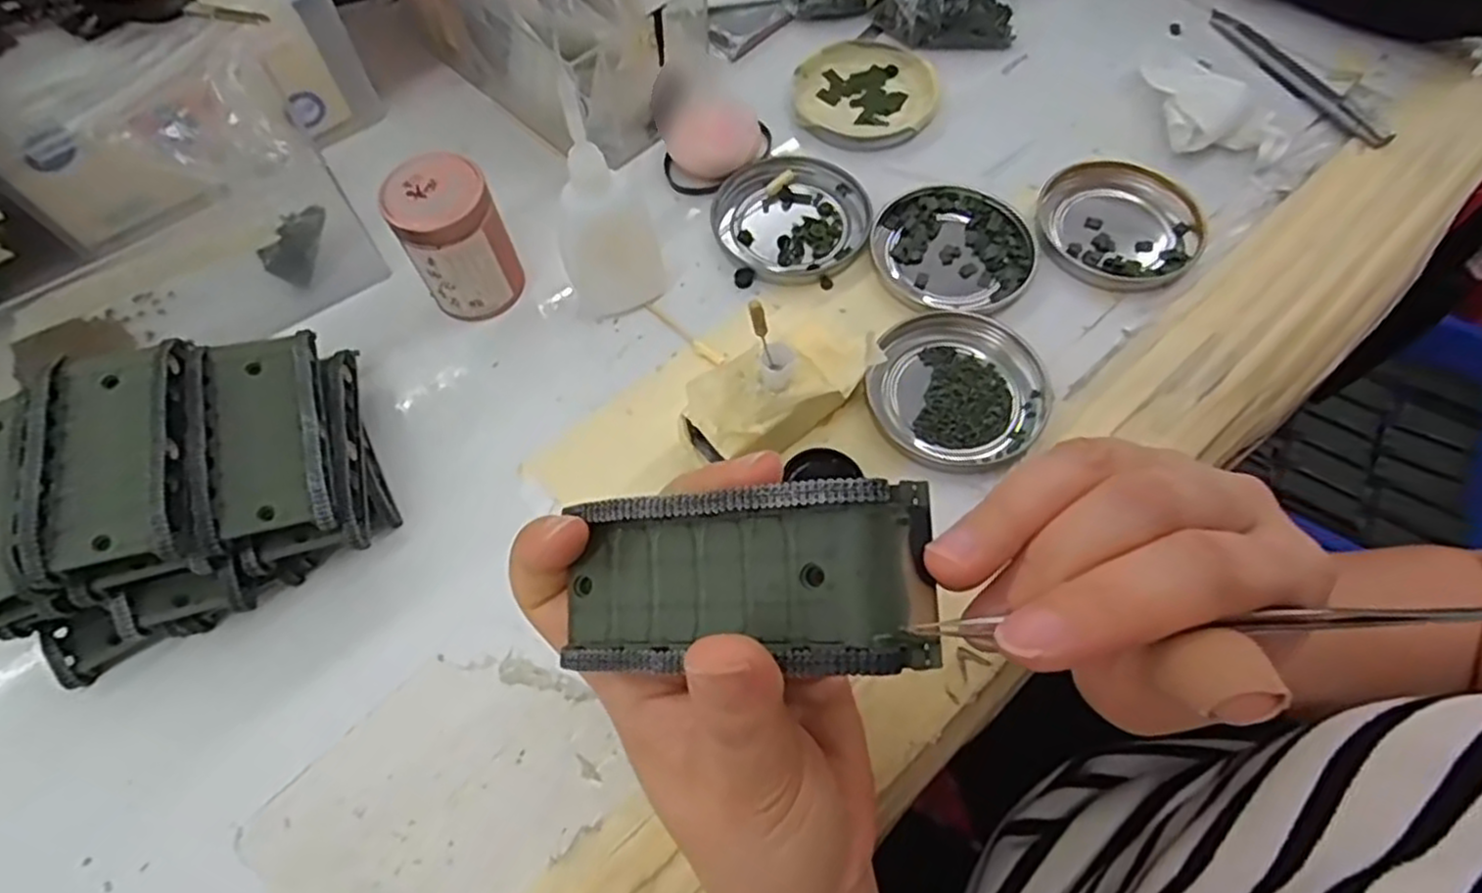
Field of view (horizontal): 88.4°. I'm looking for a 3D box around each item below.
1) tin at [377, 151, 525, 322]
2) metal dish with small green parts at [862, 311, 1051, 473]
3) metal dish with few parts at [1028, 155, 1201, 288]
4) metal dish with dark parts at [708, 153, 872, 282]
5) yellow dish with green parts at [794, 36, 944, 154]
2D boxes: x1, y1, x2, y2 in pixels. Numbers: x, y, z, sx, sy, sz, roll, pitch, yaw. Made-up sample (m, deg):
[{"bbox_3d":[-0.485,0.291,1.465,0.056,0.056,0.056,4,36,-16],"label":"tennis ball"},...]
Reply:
[{"bbox_3d":[-0.130,-0.093,0.350,0.043,0.064,0.041,0,63,0],"label":"tin"},{"bbox_3d":[0.097,-0.026,0.341,0.076,0.007,0.074,0,63,0],"label":"metal dish with small green parts"},{"bbox_3d":[0.189,-0.112,0.388,0.079,0.013,0.079,0,63,0],"label":"metal dish with few parts"},{"bbox_3d":[0.027,-0.117,0.393,0.075,0.012,0.077,0,63,0],"label":"metal dish with dark parts"},{"bbox_3d":[0.070,-0.199,0.430,0.078,0.009,0.082,12,64,7],"label":"yellow dish with green parts"}]

